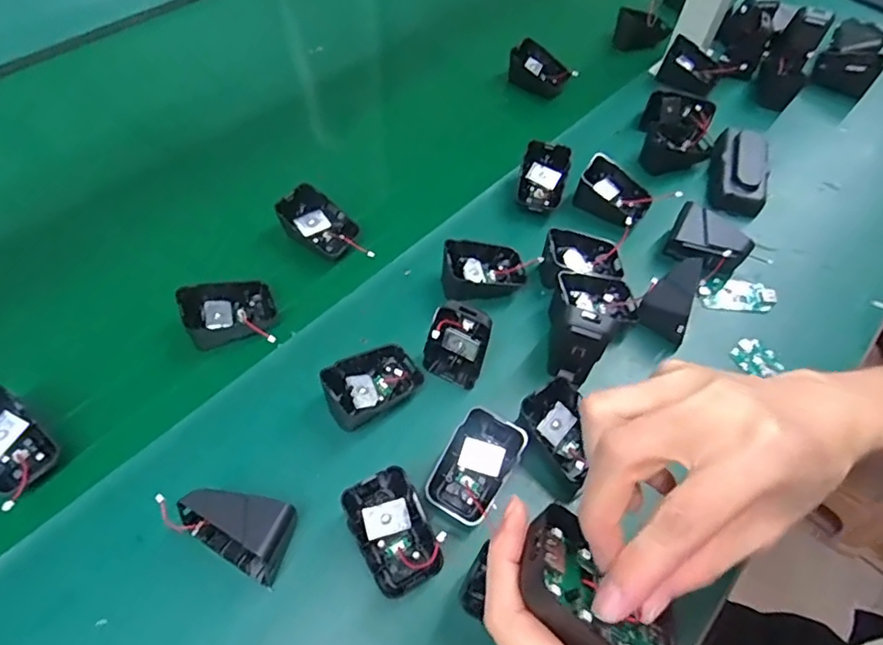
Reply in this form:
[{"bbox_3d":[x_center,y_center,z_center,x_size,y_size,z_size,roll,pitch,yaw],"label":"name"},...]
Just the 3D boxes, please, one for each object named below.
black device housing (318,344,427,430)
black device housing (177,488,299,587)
[{"bbox_3d":[-0.051,0.044,0.409,0.070,0.033,0.046,-34,64,-23],"label":"black device housing"},{"bbox_3d":[-0.122,0.124,0.347,0.064,0.044,0.041,24,59,12],"label":"black device housing"}]

